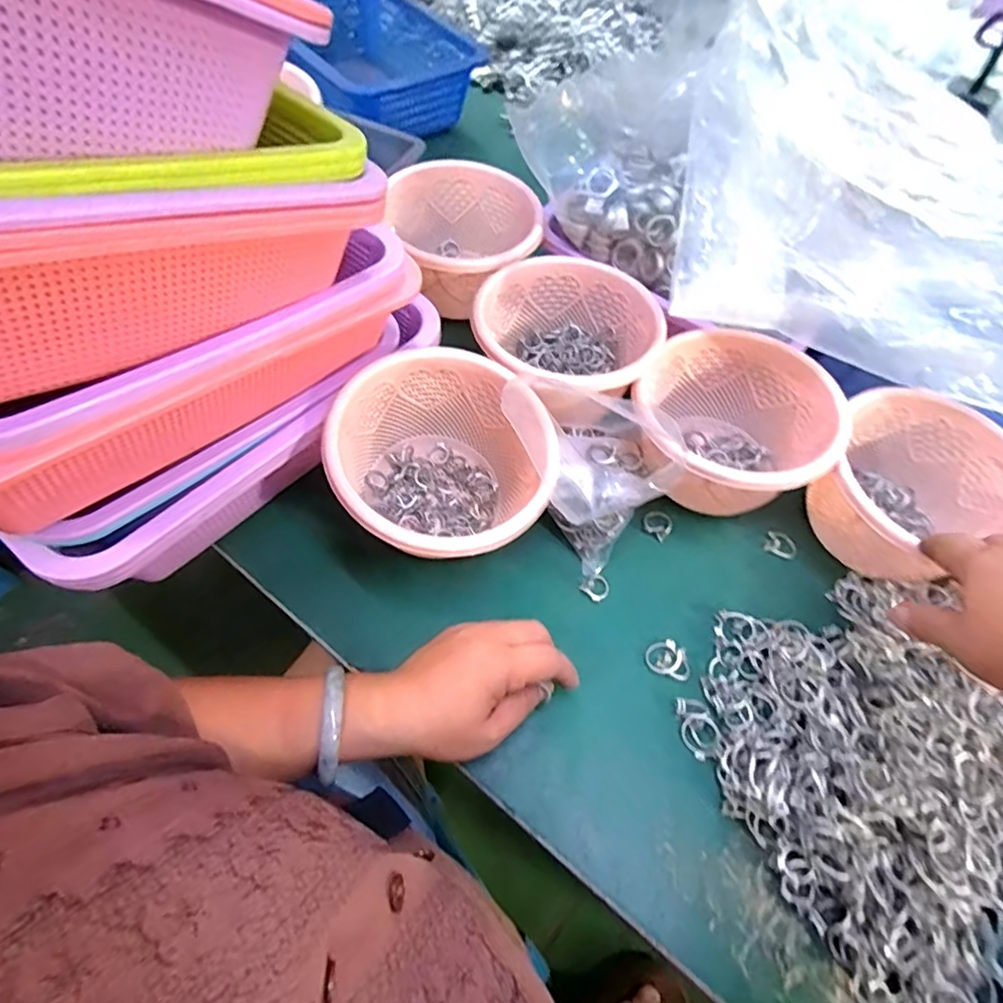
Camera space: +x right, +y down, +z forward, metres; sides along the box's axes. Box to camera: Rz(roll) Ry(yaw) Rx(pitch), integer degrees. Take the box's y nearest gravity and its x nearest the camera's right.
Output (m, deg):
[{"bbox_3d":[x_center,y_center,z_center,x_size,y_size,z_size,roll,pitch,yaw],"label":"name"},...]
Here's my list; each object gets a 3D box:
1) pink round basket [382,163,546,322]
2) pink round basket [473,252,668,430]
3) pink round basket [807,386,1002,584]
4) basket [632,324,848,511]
[{"bbox_3d":[-0.034,-0.243,0.528,0.141,0.071,0.152,-17,63,-14],"label":"pink round basket"},{"bbox_3d":[0.054,-0.131,0.463,0.142,0.072,0.141,3,61,-5],"label":"pink round basket"},{"bbox_3d":[0.309,-0.009,0.428,0.128,0.076,0.134,3,61,-5],"label":"pink round basket"},{"bbox_3d":[0.179,-0.058,0.442,0.140,0.092,0.141,3,61,-5],"label":"basket"}]

